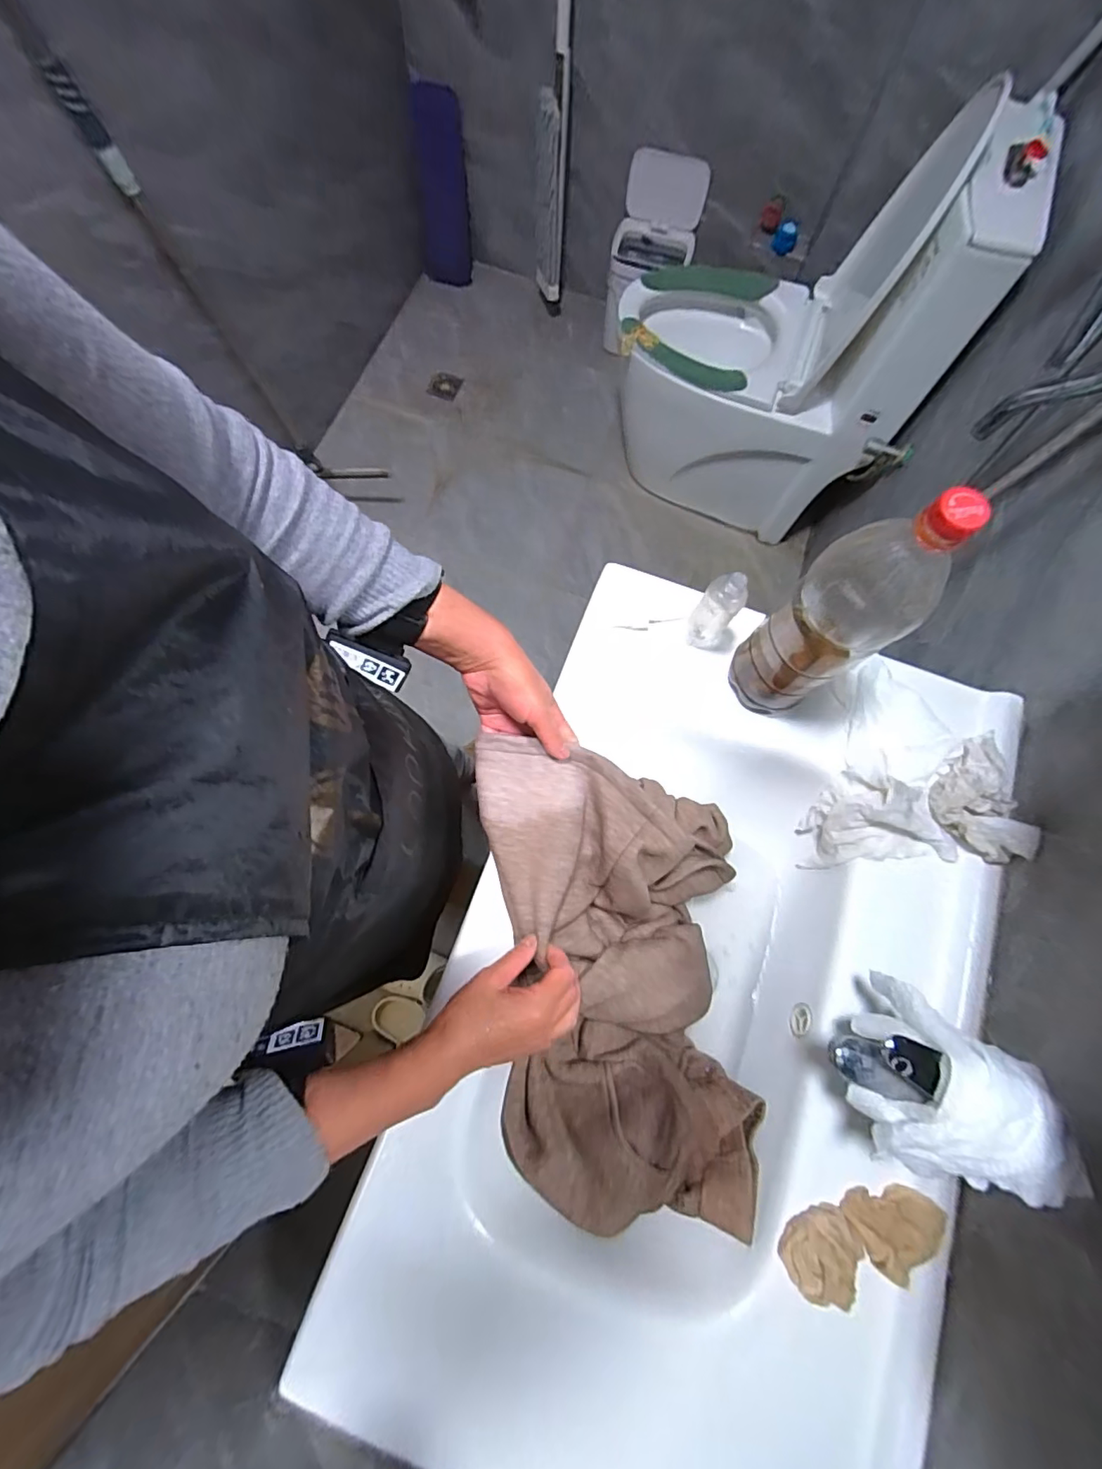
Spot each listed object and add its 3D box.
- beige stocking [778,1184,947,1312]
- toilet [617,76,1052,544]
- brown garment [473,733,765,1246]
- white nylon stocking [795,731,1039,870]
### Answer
[{"bbox_3d":[0.259,0.422,0.440,0.129,0.030,0.057,-9,75,-5],"label":"beige stocking"},{"bbox_3d":[0.511,-0.950,1.264,0.662,0.750,0.505,21,75,4],"label":"toilet"},{"bbox_3d":[0.071,0.221,0.533,0.268,0.107,0.456,-12,87,-5],"label":"brown garment"},{"bbox_3d":[0.371,0.080,0.550,0.207,0.090,0.123,-16,75,12],"label":"white nylon stocking"}]

